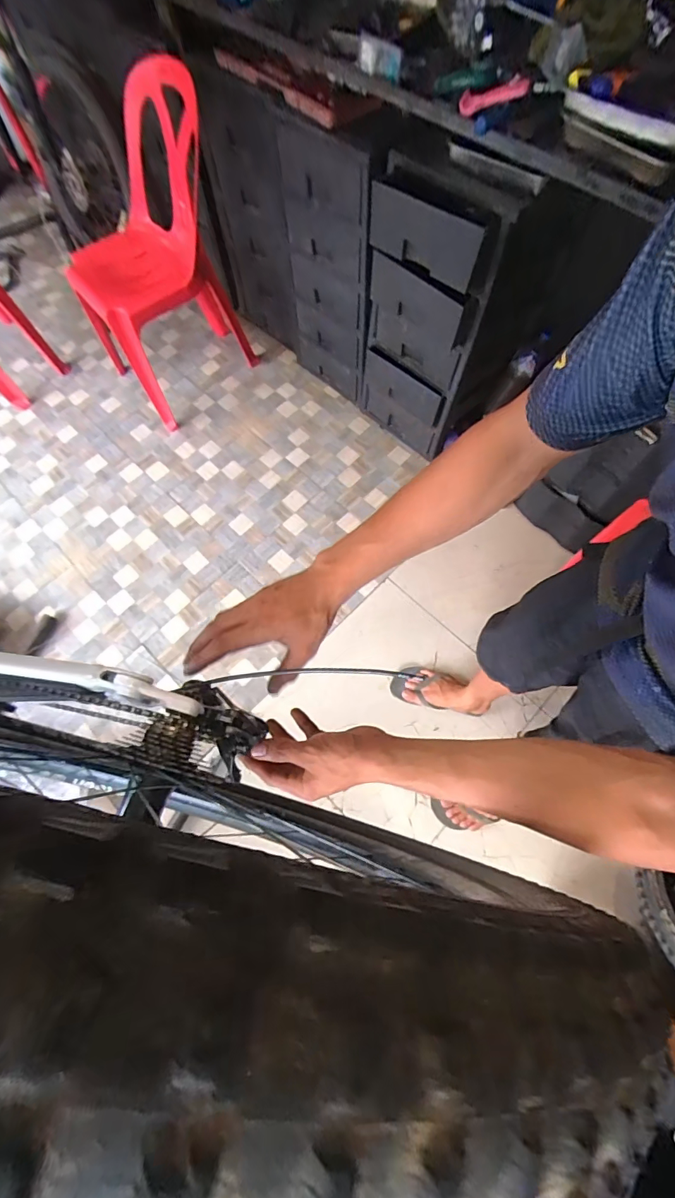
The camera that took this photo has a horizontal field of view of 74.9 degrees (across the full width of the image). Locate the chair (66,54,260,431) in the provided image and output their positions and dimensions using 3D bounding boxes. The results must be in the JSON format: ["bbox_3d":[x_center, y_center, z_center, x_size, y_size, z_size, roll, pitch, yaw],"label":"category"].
[{"bbox_3d":[-0.622,-1.105,1.464,0.432,0.773,0.537,40,75,16],"label":"chair"}]

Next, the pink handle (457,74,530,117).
[{"bbox_3d":[0.288,-0.929,0.814,0.120,0.031,0.036,0,68,17],"label":"pink handle"}]

